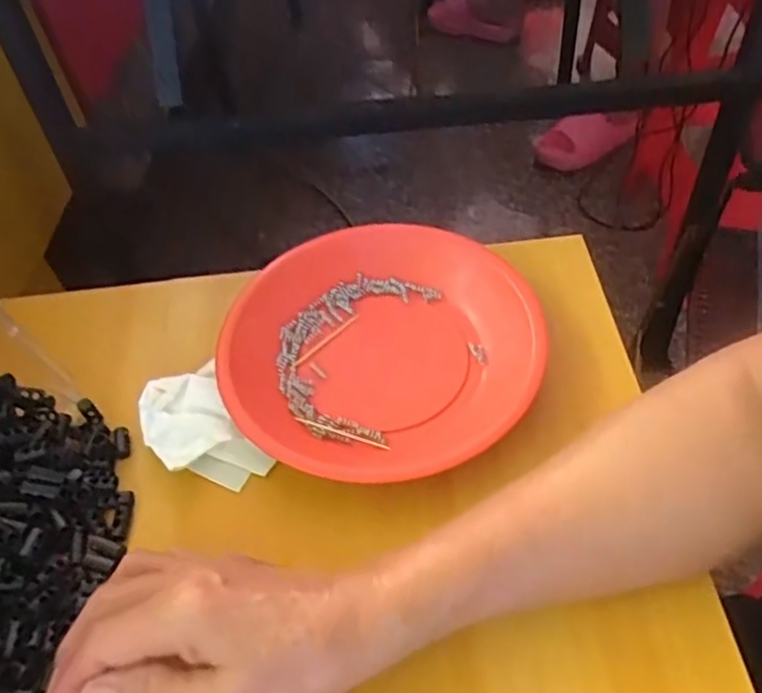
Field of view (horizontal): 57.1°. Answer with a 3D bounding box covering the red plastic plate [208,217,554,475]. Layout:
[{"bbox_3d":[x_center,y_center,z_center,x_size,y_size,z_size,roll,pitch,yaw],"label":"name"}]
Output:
[{"bbox_3d":[-0.003,-0.002,0.444,0.197,0.034,0.184,-3,50,3],"label":"red plastic plate"}]

